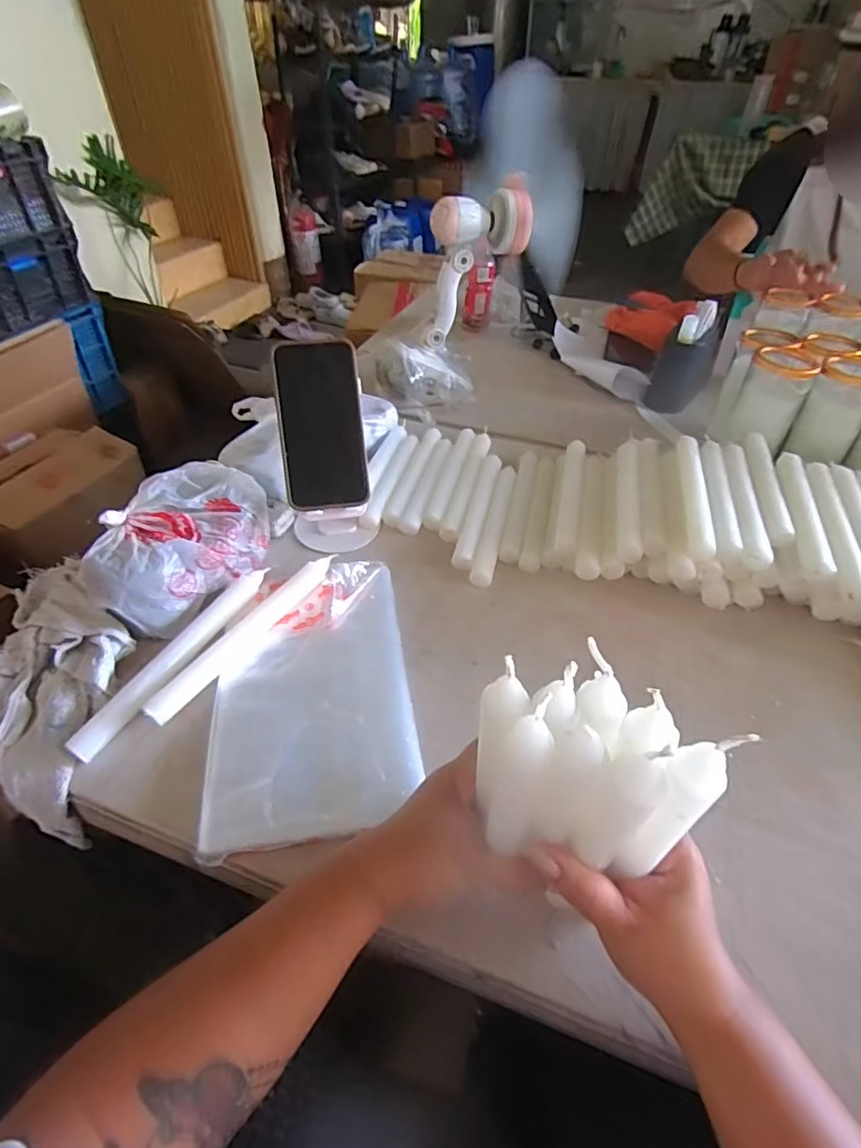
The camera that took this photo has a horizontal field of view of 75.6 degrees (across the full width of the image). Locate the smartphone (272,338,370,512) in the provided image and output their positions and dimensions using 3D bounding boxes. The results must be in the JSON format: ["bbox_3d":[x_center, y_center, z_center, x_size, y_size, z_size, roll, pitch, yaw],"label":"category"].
[{"bbox_3d":[-0.105,-0.143,0.536,0.079,0.159,0.007,-5,4,1],"label":"smartphone"}]

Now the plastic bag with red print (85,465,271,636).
[{"bbox_3d":[-0.237,-0.029,0.527,0.108,0.070,0.175,20,49,19],"label":"plastic bag with red print"}]

